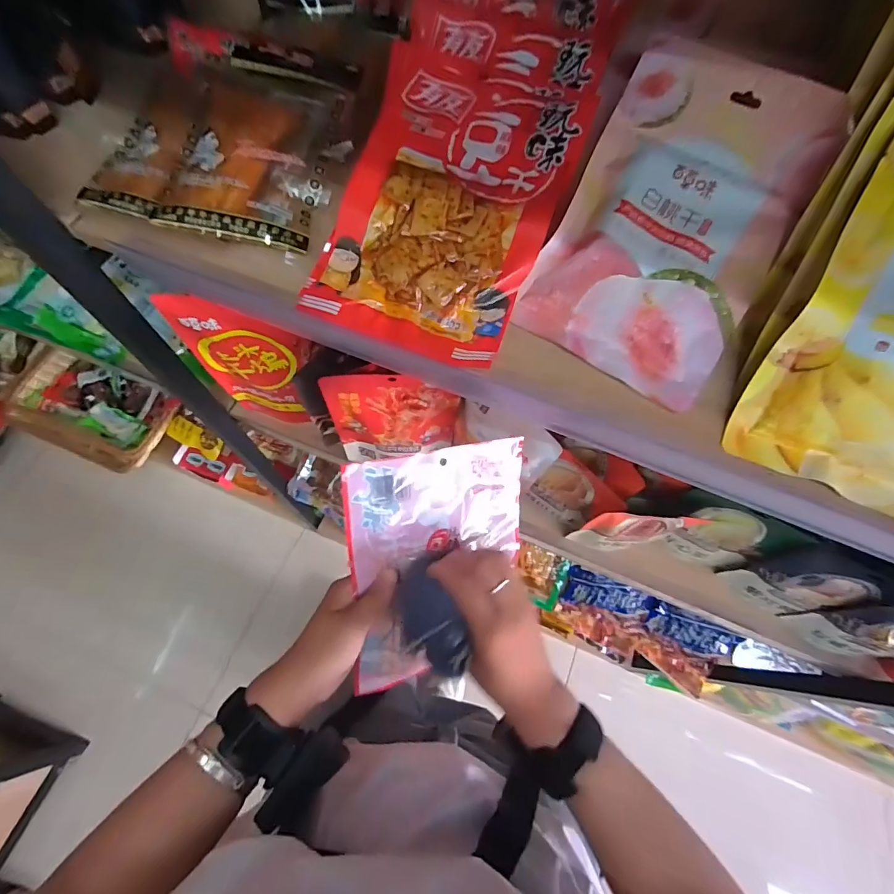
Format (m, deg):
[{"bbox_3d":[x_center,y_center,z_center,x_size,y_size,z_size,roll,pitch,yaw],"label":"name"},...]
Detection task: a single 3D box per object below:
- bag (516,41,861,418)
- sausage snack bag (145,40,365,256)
[{"bbox_3d":[0.170,-0.167,0.339,0.158,0.032,0.236,29,92,9],"label":"bag"},{"bbox_3d":[-0.158,-0.263,0.384,0.118,0.036,0.193,10,68,1],"label":"sausage snack bag"}]

